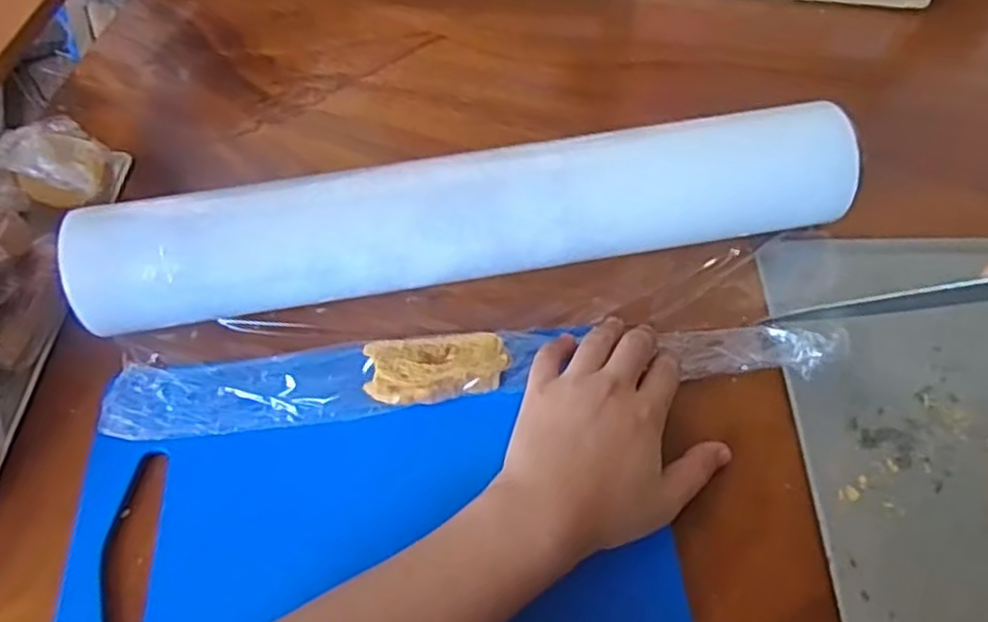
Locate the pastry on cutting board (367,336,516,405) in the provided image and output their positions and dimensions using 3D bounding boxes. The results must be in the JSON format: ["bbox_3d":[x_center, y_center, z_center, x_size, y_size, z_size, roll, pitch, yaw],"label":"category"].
[{"bbox_3d":[-0.035,0.036,0.449,0.084,0.026,0.036,-11,56,-6],"label":"pastry on cutting board"}]

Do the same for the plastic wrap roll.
[{"bbox_3d":[-0.012,-0.054,0.479,0.486,0.083,0.064,-9,56,-4],"label":"plastic wrap roll"}]

